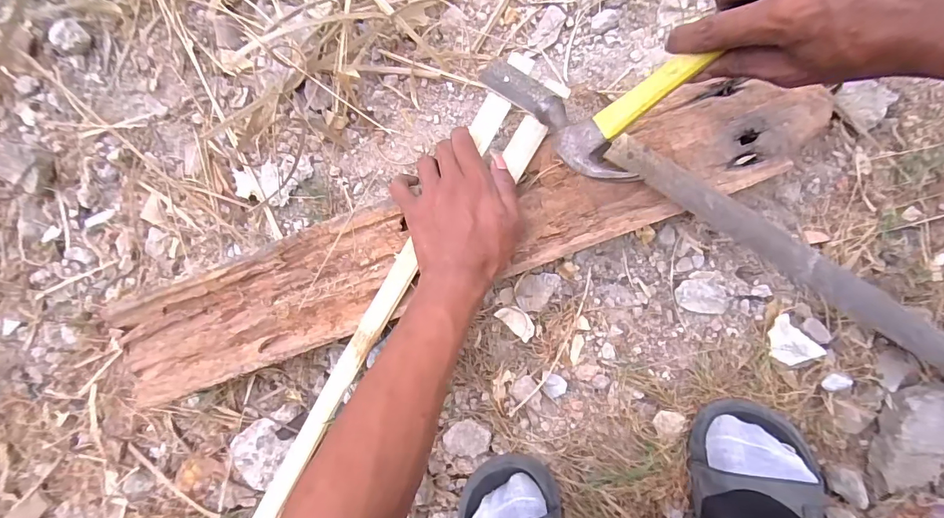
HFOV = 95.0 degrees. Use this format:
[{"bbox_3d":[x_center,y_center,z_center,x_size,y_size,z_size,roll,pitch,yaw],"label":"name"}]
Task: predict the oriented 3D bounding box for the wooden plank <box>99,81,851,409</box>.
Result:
[{"bbox_3d":[-0.025,-0.017,0.398,0.670,0.019,0.098,-20,85,5],"label":"wooden plank"}]

